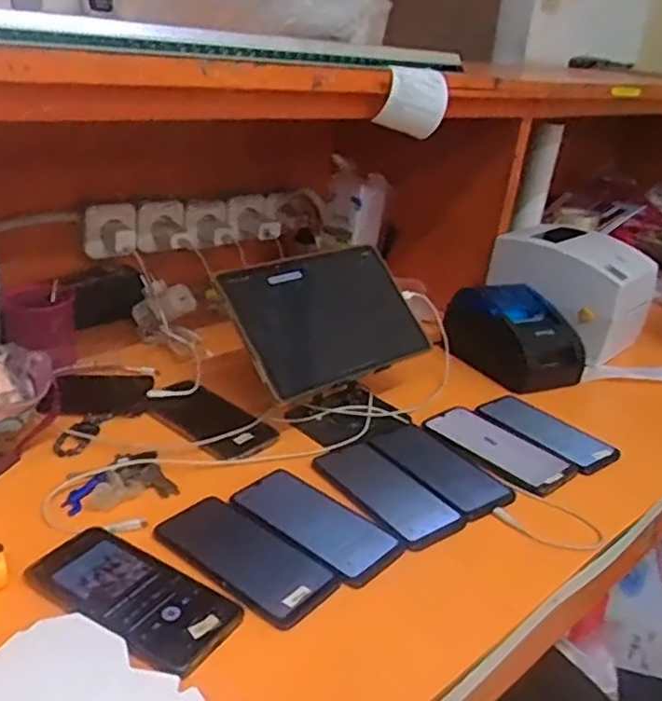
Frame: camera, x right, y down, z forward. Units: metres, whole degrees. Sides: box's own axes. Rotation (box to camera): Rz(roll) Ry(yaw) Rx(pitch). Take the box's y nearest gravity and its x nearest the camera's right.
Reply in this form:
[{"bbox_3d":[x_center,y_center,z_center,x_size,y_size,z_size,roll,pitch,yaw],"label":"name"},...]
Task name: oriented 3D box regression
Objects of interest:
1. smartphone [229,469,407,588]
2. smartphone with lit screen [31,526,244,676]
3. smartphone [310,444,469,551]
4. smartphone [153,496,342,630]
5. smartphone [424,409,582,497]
[{"bbox_3d":[-0.014,0.157,0.630,0.151,0.008,0.072,24,30,34],"label":"smartphone"},{"bbox_3d":[-0.152,0.185,0.535,0.161,0.004,0.079,19,28,27],"label":"smartphone with lit screen"},{"bbox_3d":[0.053,0.134,0.680,0.077,0.007,0.155,-13,30,-36],"label":"smartphone"},{"bbox_3d":[-0.071,0.171,0.584,0.154,0.007,0.078,22,29,32],"label":"smartphone"},{"bbox_3d":[0.188,0.108,0.777,0.074,0.014,0.159,-17,33,-41],"label":"smartphone"}]

